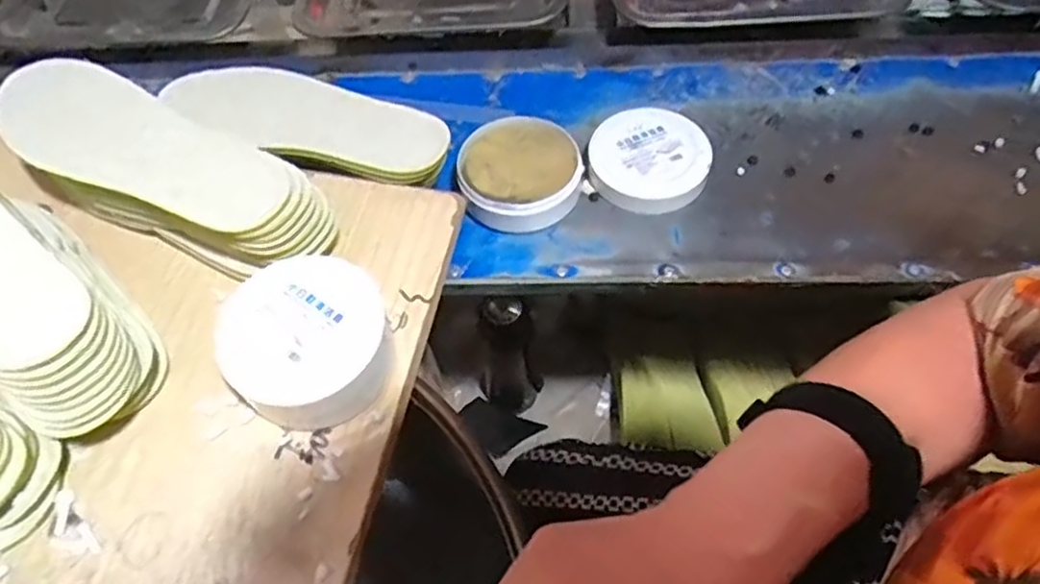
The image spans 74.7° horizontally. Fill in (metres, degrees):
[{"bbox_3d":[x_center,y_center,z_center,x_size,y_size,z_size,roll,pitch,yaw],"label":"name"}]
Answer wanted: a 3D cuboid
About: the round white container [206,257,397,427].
[{"bbox_3d":[-0.134,0.032,0.438,0.097,0.052,0.100,-2,58,3],"label":"round white container"}]

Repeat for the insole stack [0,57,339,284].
[{"bbox_3d":[-0.266,-0.081,0.510,0.277,0.088,0.096,26,63,18],"label":"insole stack"}]

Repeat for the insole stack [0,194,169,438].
[{"bbox_3d":[-0.325,-0.012,0.432,0.239,0.087,0.099,35,63,11],"label":"insole stack"}]

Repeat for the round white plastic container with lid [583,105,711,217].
[{"bbox_3d":[0.111,-0.116,0.591,0.100,0.026,0.098,-2,58,3],"label":"round white plastic container with lid"}]

